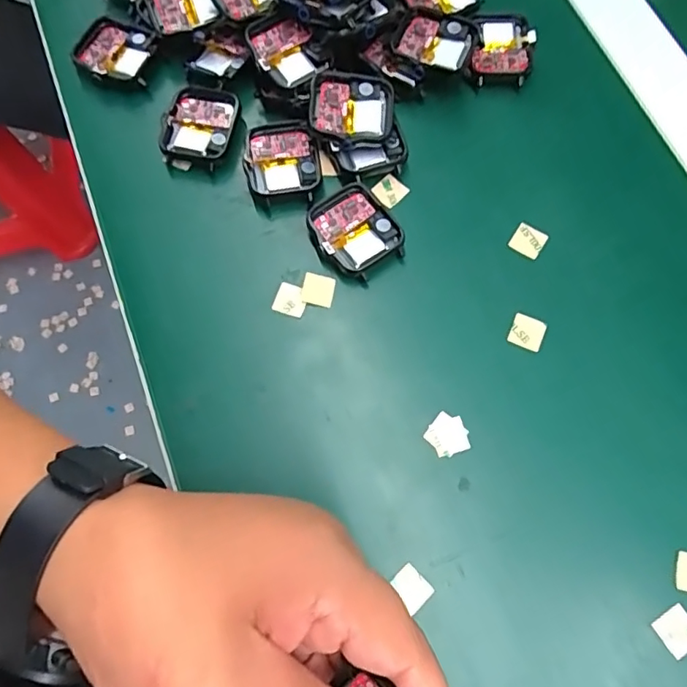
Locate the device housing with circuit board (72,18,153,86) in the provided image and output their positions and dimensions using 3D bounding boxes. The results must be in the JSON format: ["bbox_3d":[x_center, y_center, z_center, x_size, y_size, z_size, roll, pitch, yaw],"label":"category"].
[{"bbox_3d":[-0.126,-0.161,0.299,0.041,0.009,0.036,25,76,8],"label":"device housing with circuit board"}]

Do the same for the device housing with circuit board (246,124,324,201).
[{"bbox_3d":[-0.031,-0.095,0.278,0.037,0.009,0.041,-9,74,-1],"label":"device housing with circuit board"}]

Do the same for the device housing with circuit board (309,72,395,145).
[{"bbox_3d":[0.004,-0.121,0.279,0.042,0.014,0.038,-2,74,1],"label":"device housing with circuit board"}]

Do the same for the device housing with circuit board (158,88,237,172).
[{"bbox_3d":[-0.076,-0.115,0.285,0.036,0.008,0.045,11,74,4],"label":"device housing with circuit board"}]

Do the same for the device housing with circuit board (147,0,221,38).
[{"bbox_3d":[-0.089,-0.186,0.295,0.036,0.013,0.033,0,85,2],"label":"device housing with circuit board"}]

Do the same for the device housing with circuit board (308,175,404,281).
[{"bbox_3d":[0.005,-0.056,0.268,0.038,0.012,0.045,-31,75,-7],"label":"device housing with circuit board"}]

